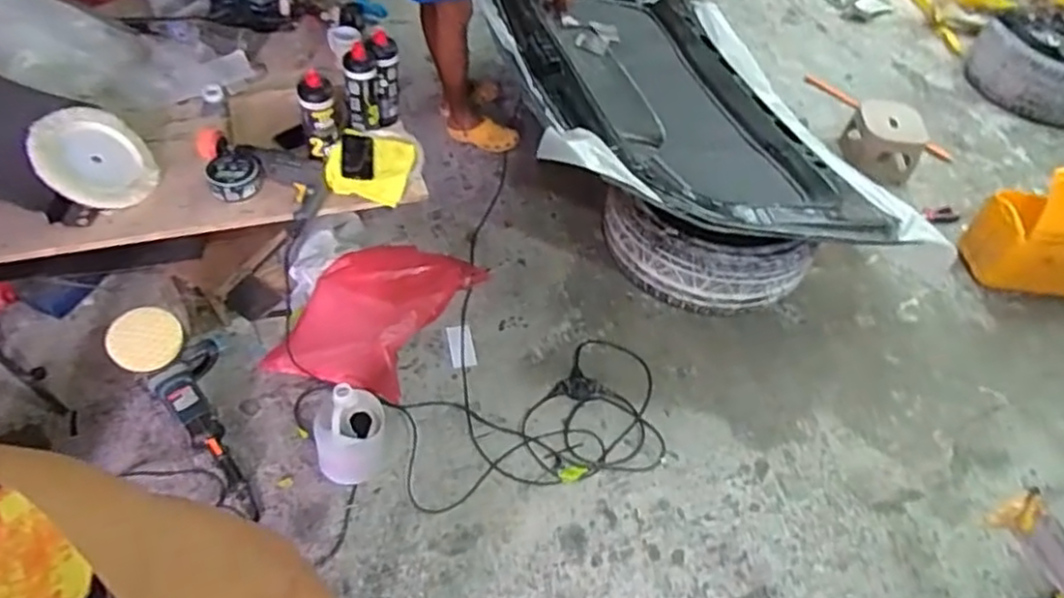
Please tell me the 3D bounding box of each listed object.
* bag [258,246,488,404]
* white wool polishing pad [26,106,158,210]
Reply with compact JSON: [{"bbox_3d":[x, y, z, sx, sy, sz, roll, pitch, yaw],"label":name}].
[{"bbox_3d":[-0.403,0.016,1.820,0.355,0.151,0.527,22,51,11],"label":"bag"},{"bbox_3d":[-0.980,-0.314,1.539,0.245,0.028,0.223,52,48,-8],"label":"white wool polishing pad"}]

